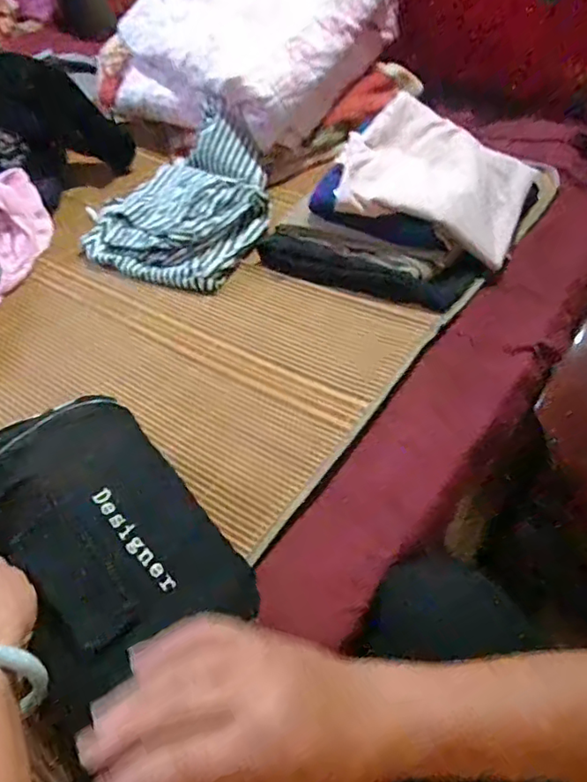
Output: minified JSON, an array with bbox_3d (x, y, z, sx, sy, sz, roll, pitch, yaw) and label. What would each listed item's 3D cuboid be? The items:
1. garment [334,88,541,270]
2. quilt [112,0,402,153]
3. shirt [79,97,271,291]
[{"bbox_3d":[0.183,-0.273,0.739,0.226,0.107,0.232,18,53,20],"label":"garment"},{"bbox_3d":[-0.112,-0.618,0.984,0.463,0.140,0.367,32,86,19],"label":"quilt"},{"bbox_3d":[-0.150,-0.295,0.845,0.248,0.098,0.299,21,54,22],"label":"shirt"}]

